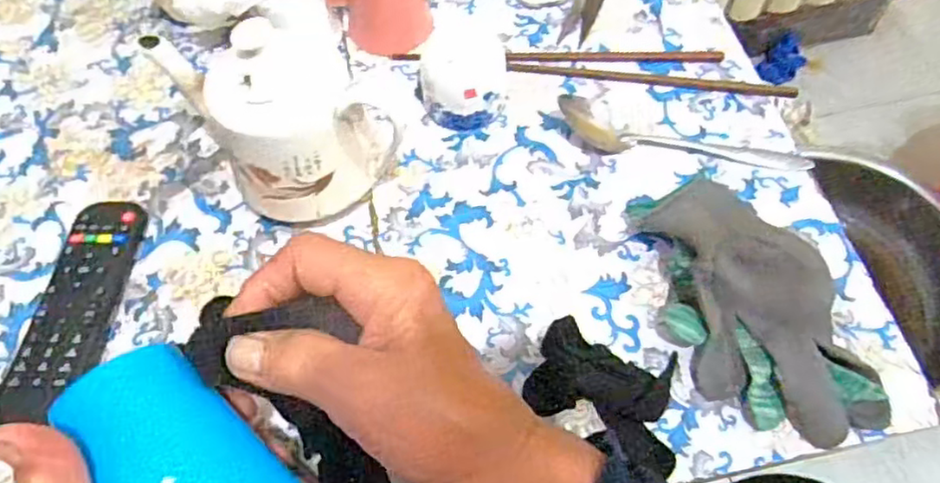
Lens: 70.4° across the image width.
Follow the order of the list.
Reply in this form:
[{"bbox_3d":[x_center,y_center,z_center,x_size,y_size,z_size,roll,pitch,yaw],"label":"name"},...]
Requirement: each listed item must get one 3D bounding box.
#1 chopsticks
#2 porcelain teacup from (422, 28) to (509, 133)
[{"bbox_3d":[0.134,-0.134,0.503,0.208,0.004,0.037,8,62,6],"label":"chopsticks"},{"bbox_3d":[-0.003,-0.113,0.468,0.057,0.049,0.053,-1,61,2],"label":"porcelain teacup"}]

